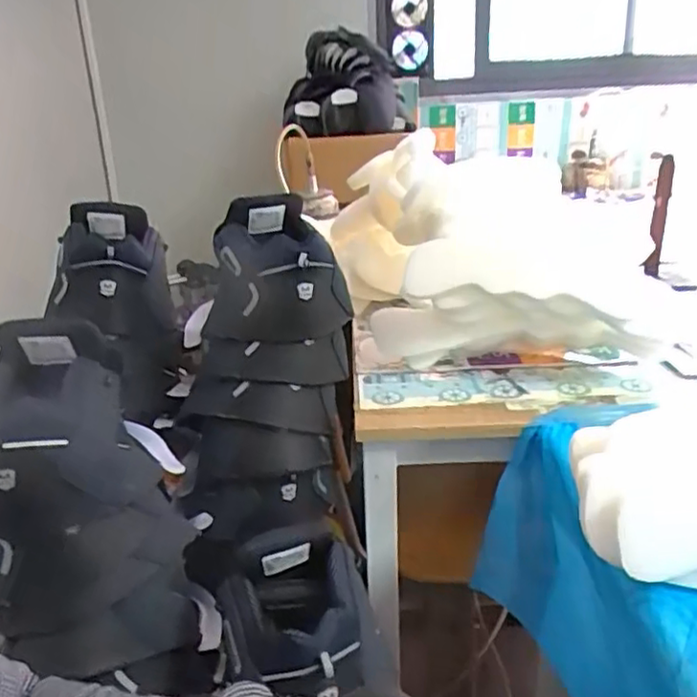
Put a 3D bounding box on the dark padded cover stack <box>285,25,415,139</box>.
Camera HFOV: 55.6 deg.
[{"bbox_3d":[0.000,-0.535,1.363,0.268,0.191,0.304,-4,22,-1],"label":"dark padded cover stack"}]

